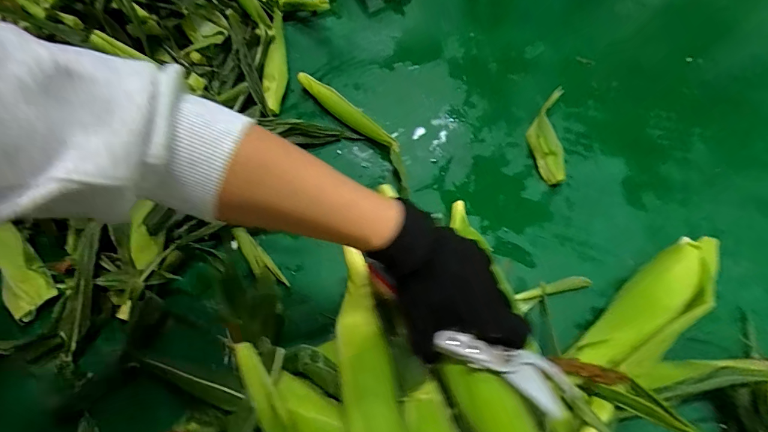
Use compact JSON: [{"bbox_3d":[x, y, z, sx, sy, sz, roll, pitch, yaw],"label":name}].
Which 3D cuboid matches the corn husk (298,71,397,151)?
[{"bbox_3d":[-0.056,-0.170,0.604,0.213,0.030,0.033,40,71,19],"label":"corn husk"}]

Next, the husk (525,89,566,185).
[{"bbox_3d":[0.252,-0.136,0.572,0.053,0.032,0.188,9,64,6],"label":"husk"}]

